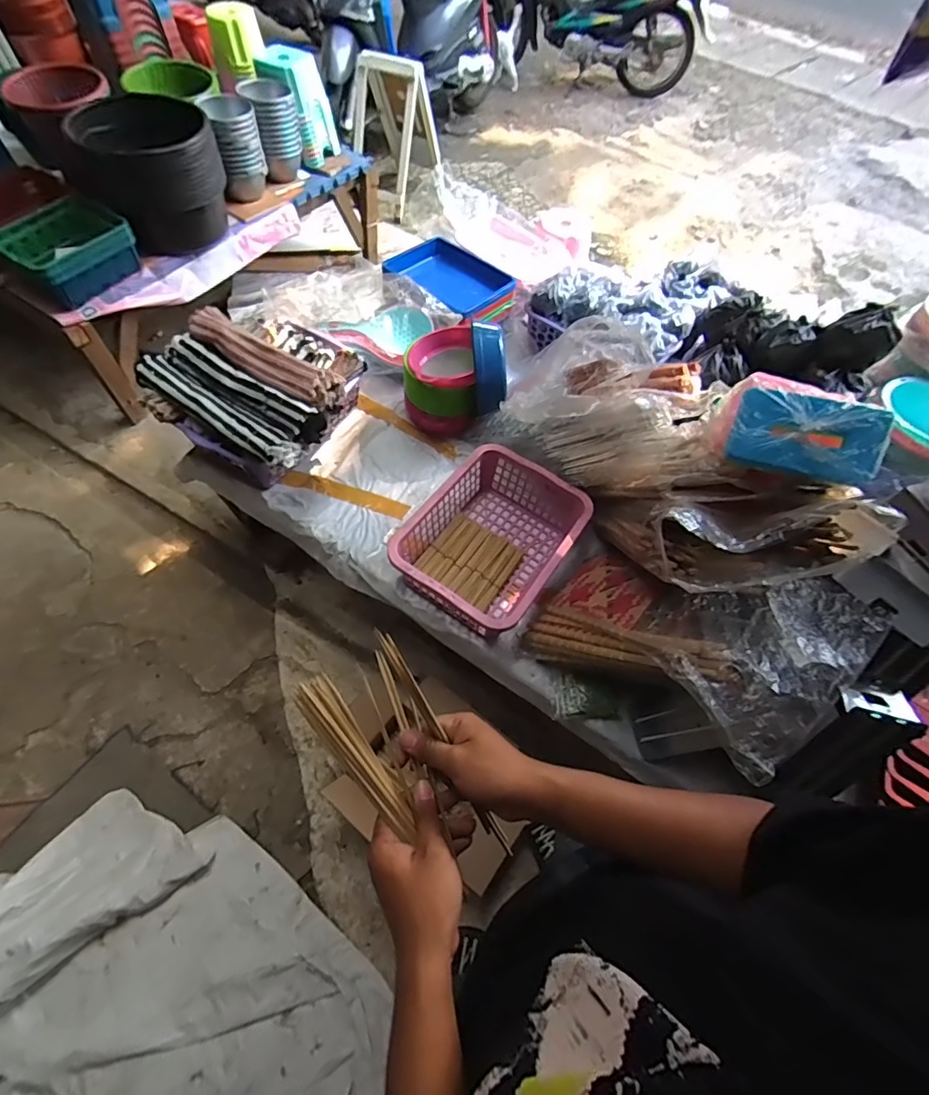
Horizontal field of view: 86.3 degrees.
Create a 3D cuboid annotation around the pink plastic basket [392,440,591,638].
[{"bbox_3d":[0.057,-0.015,1.107,0.303,0.140,0.384,33,64,15],"label":"pink plastic basket"}]

